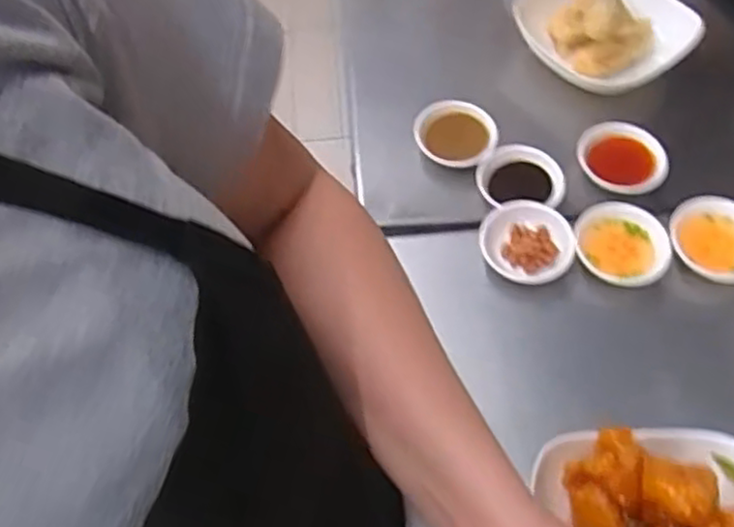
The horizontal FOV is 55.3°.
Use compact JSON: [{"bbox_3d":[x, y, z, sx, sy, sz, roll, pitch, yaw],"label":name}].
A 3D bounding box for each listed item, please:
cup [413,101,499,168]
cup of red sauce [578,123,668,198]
[{"bbox_3d":[0.080,-0.112,0.648,0.075,0.037,0.064,14,61,10],"label":"cup"},{"bbox_3d":[0.224,-0.092,0.622,0.076,0.030,0.063,14,61,10],"label":"cup of red sauce"}]

